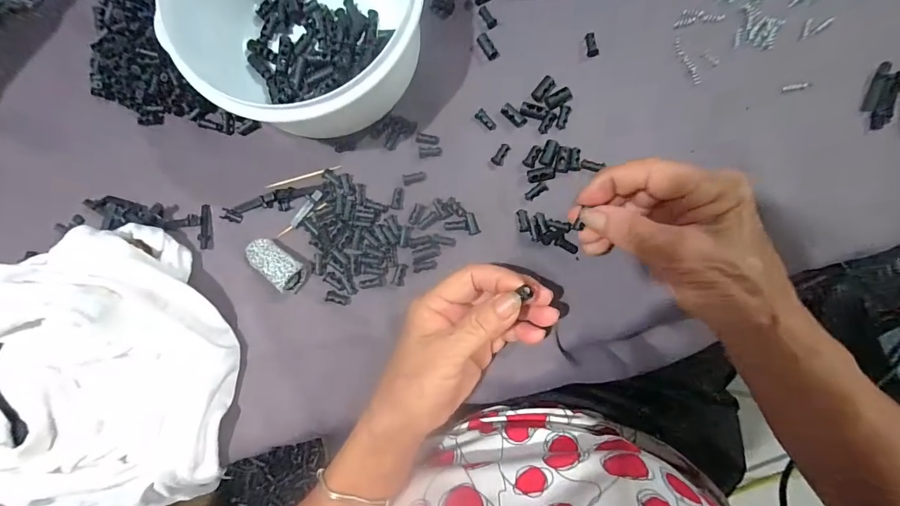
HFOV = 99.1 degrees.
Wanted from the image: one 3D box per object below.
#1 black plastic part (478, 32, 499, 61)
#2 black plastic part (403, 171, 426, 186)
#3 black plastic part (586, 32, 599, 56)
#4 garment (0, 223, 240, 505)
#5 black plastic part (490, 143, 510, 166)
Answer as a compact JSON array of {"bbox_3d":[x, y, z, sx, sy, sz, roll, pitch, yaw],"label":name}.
[{"bbox_3d":[0.029,-0.157,0.292,0.009,0.005,0.021,-33,88,2],"label":"black plastic part"},{"bbox_3d":[-0.027,-0.057,0.291,0.018,0.004,0.008,-13,89,3],"label":"black plastic part"},{"bbox_3d":[0.107,-0.156,0.287,0.009,0.004,0.017,-6,89,3],"label":"black plastic part"},{"bbox_3d":[-0.272,0.102,0.278,0.220,0.053,0.210,-28,88,3],"label":"garment"},{"bbox_3d":[0.039,-0.074,0.288,0.009,0.004,0.017,33,91,3],"label":"black plastic part"}]

